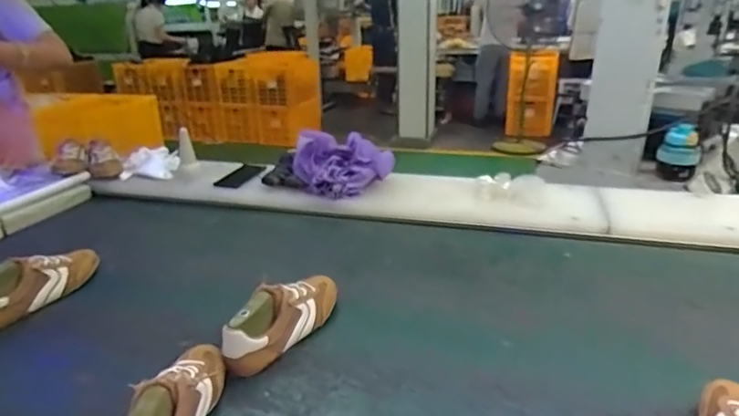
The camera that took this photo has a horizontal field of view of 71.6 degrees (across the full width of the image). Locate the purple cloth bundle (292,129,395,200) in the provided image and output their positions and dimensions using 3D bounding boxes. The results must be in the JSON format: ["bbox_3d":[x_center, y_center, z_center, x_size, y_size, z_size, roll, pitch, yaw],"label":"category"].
[{"bbox_3d":[-0.057,-0.112,1.311,0.237,0.142,0.158,-14,25,-31],"label":"purple cloth bundle"}]

